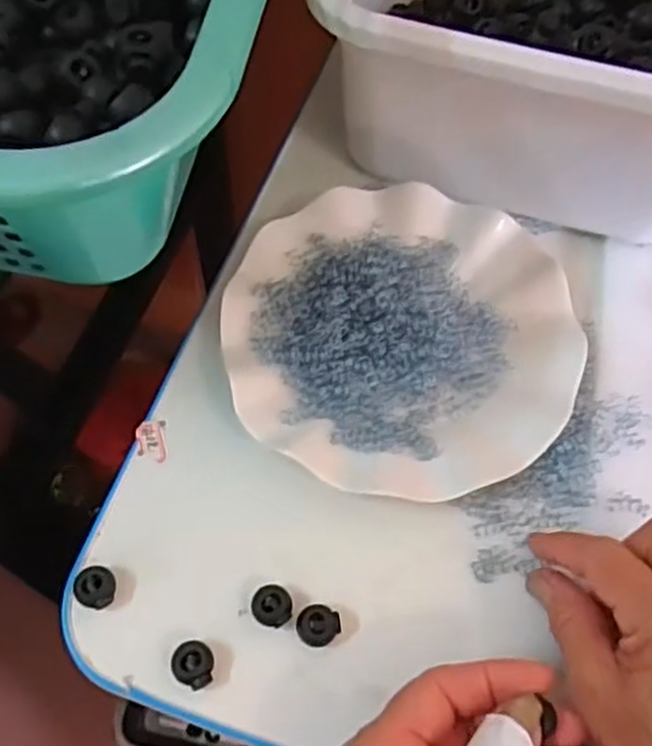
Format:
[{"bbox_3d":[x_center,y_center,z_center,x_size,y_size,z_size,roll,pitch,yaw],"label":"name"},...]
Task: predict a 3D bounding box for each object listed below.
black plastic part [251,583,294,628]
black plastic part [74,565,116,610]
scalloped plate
[{"bbox_3d":[-0.024,0.105,0.331,0.017,0.011,0.018,1,63,-3],"label":"black plastic part"},{"bbox_3d":[-0.103,0.096,0.331,0.018,0.011,0.017,1,63,-3],"label":"black plastic part"},{"bbox_3d":[0.040,-0.022,0.390,0.179,0.022,0.177,1,63,-3],"label":"scalloped plate"}]

